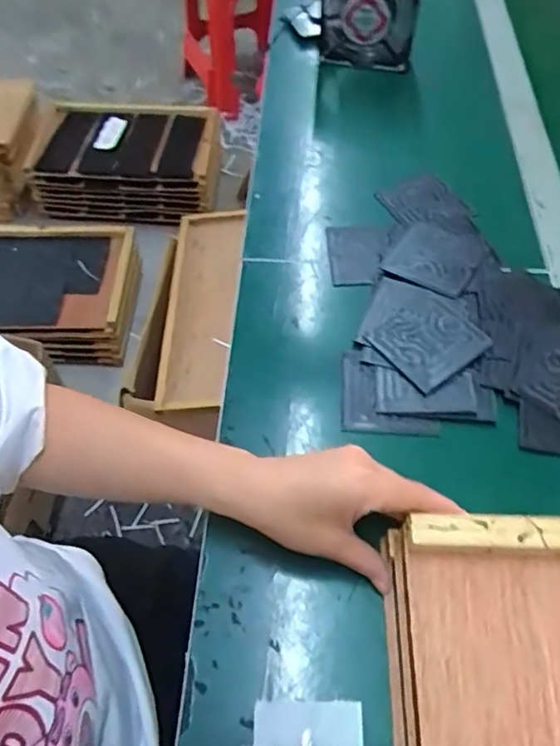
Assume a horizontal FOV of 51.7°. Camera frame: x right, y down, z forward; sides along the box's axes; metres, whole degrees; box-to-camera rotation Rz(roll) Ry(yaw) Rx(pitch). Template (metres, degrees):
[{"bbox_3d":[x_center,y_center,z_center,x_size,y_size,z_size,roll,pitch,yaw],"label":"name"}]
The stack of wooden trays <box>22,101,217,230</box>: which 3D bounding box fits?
[{"bbox_3d":[-0.418,-0.594,1.621,0.506,0.161,0.332,3,56,1],"label":"stack of wooden trays"}]

